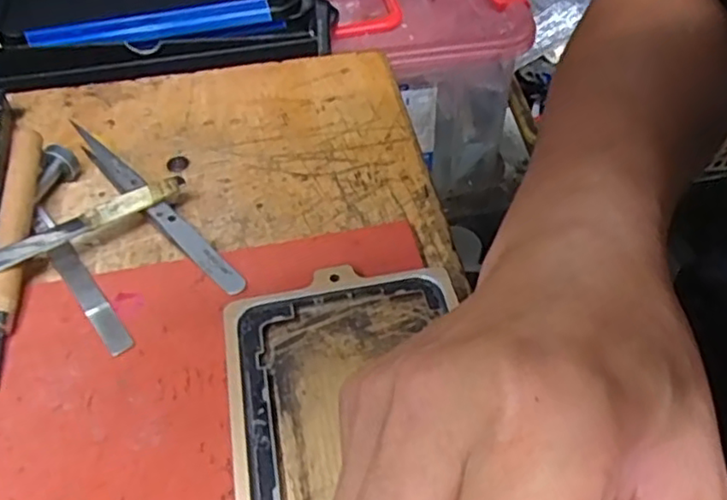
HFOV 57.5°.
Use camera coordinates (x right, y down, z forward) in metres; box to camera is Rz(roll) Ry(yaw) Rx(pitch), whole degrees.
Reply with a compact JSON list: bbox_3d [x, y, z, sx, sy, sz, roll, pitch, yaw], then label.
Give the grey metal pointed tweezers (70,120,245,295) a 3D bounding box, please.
[{"bbox_3d":[-0.098,-0.025,0.296,0.013,0.011,0.146,-33,54,-27],"label":"grey metal pointed tweezers"}]

